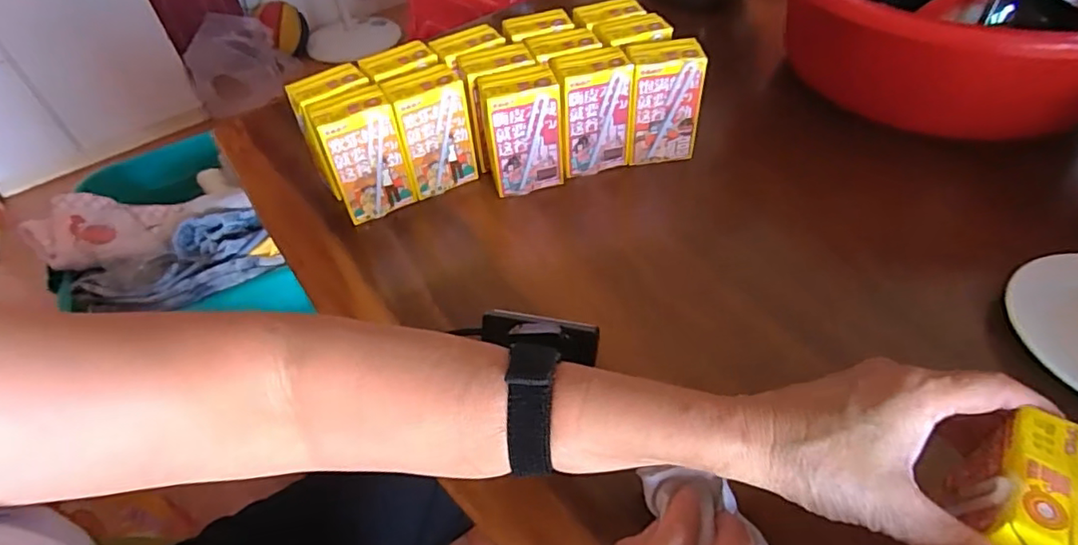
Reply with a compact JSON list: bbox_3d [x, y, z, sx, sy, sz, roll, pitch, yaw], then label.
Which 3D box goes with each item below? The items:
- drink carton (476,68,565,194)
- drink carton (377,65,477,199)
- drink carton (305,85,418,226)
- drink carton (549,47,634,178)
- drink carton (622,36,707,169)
[{"bbox_3d":[-0.017,-0.125,0.529,0.071,0.108,0.042,-12,47,-7],"label":"drink carton"},{"bbox_3d":[-0.099,-0.126,0.537,0.065,0.109,0.042,-22,49,-16],"label":"drink carton"},{"bbox_3d":[-0.156,-0.101,0.517,0.065,0.108,0.041,-22,49,-16],"label":"drink carton"},{"bbox_3d":[0.047,-0.147,0.539,0.066,0.101,0.042,-16,48,-11],"label":"drink carton"},{"bbox_3d":[0.114,-0.159,0.547,0.066,0.103,0.041,-5,47,-1],"label":"drink carton"}]

